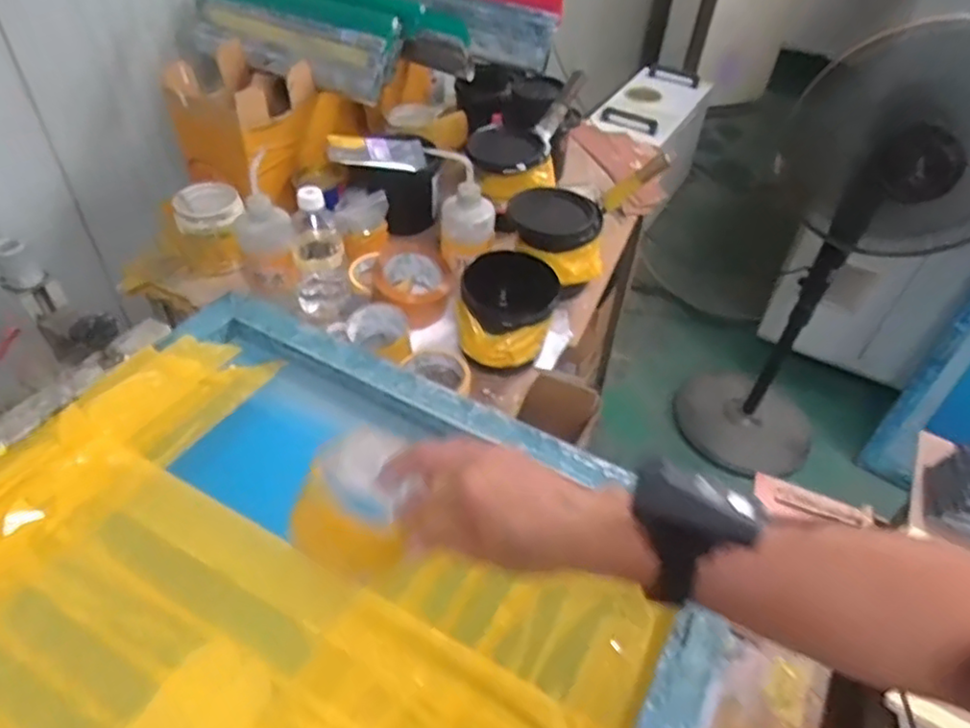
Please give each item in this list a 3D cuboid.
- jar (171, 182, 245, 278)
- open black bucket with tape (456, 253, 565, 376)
[{"bbox_3d":[-0.402,-0.192,0.970,0.091,0.122,0.085,2,46,-2],"label":"jar"},{"bbox_3d":[0.030,-0.053,0.825,0.123,0.121,0.130,6,46,1],"label":"open black bucket with tape"}]

